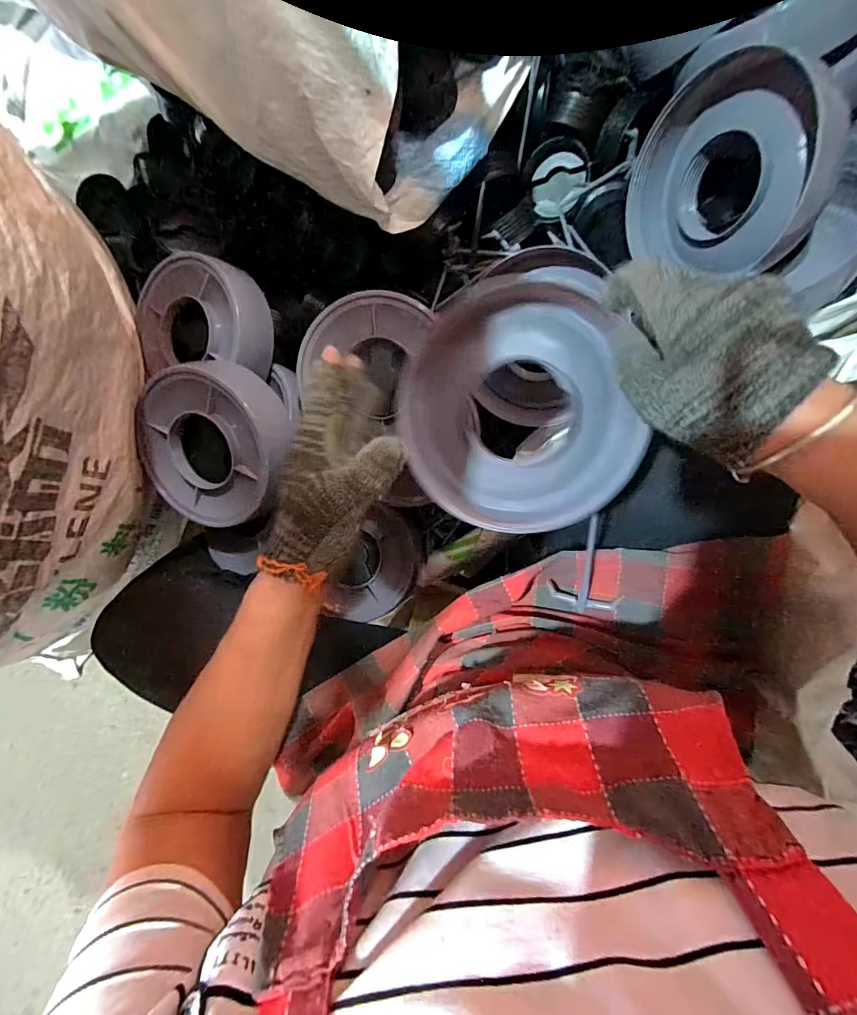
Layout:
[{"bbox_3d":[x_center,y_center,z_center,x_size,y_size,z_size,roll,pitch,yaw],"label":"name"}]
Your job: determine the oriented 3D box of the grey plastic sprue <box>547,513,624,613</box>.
[{"bbox_3d":[0.143,0.047,0.383,0.060,0.027,0.099,3,117,10],"label":"grey plastic sprue"}]

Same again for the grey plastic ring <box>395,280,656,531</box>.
[{"bbox_3d":[0.059,-0.064,0.304,0.153,0.057,0.164,0,89,10],"label":"grey plastic ring"}]

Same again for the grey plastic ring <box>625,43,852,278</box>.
[{"bbox_3d":[0.250,-0.279,0.357,0.040,0.138,0.155,-12,49,-29],"label":"grey plastic ring"}]

